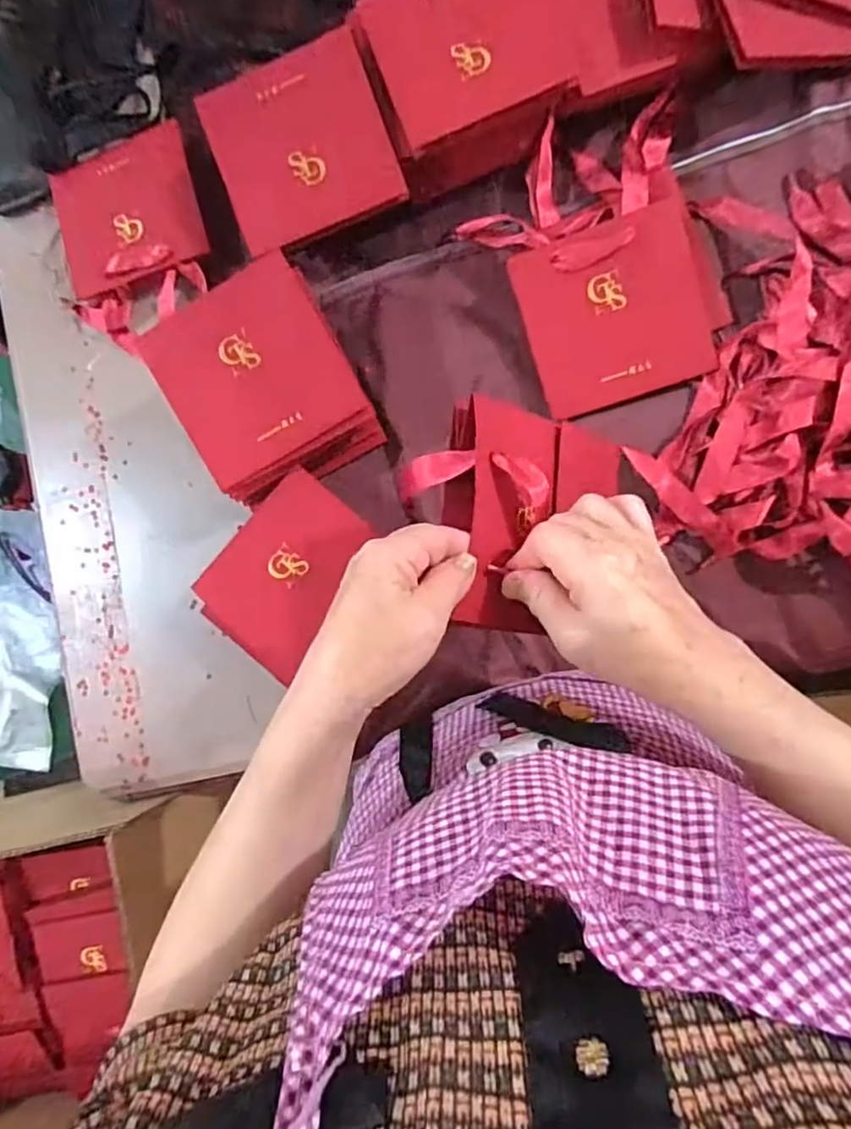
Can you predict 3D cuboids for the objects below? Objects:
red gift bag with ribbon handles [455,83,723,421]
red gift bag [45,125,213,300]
[{"bbox_3d":[0.148,-0.256,0.530,0.171,0.033,0.232,-17,84,8],"label":"red gift bag with ribbon handles"},{"bbox_3d":[-0.281,-0.333,0.603,0.137,0.019,0.129,-15,85,8],"label":"red gift bag"}]

